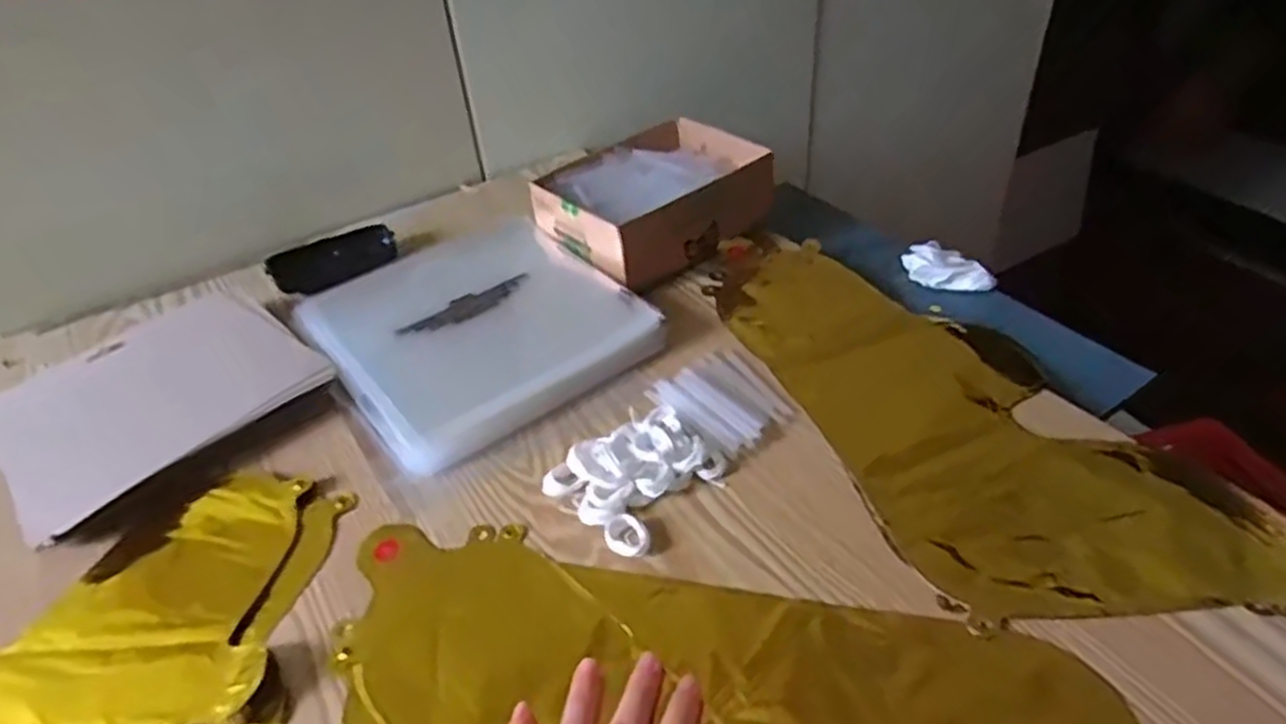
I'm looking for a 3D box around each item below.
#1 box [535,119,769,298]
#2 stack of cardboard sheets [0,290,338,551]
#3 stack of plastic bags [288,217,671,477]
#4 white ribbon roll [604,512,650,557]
[{"bbox_3d":[0.012,-0.141,0.711,0.191,0.068,0.139,-34,48,-31],"label":"box"},{"bbox_3d":[-0.351,0.023,0.569,0.138,0.007,0.200,36,54,24],"label":"stack of cardboard sheets"},{"bbox_3d":[-0.133,-0.029,0.625,0.211,0.034,0.225,-29,45,-26],"label":"stack of plastic bags"},{"bbox_3d":[-0.009,0.100,0.466,0.026,0.010,0.025,-3,39,2],"label":"white ribbon roll"}]

